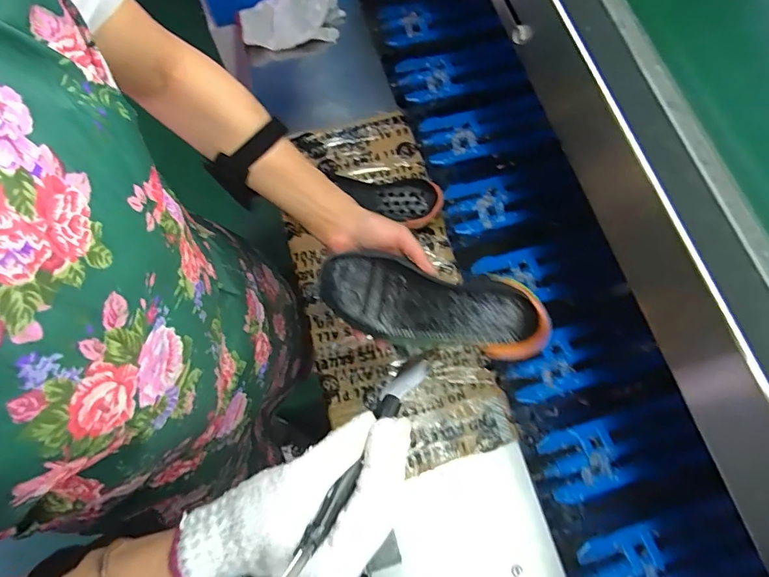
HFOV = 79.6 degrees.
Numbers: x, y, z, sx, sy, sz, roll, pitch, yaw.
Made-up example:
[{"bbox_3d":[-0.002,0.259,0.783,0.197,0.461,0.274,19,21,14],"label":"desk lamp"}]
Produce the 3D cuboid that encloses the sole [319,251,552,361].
[{"bbox_3d":[0.052,0.021,0.508,0.237,0.040,0.090,12,103,3],"label":"sole"}]

